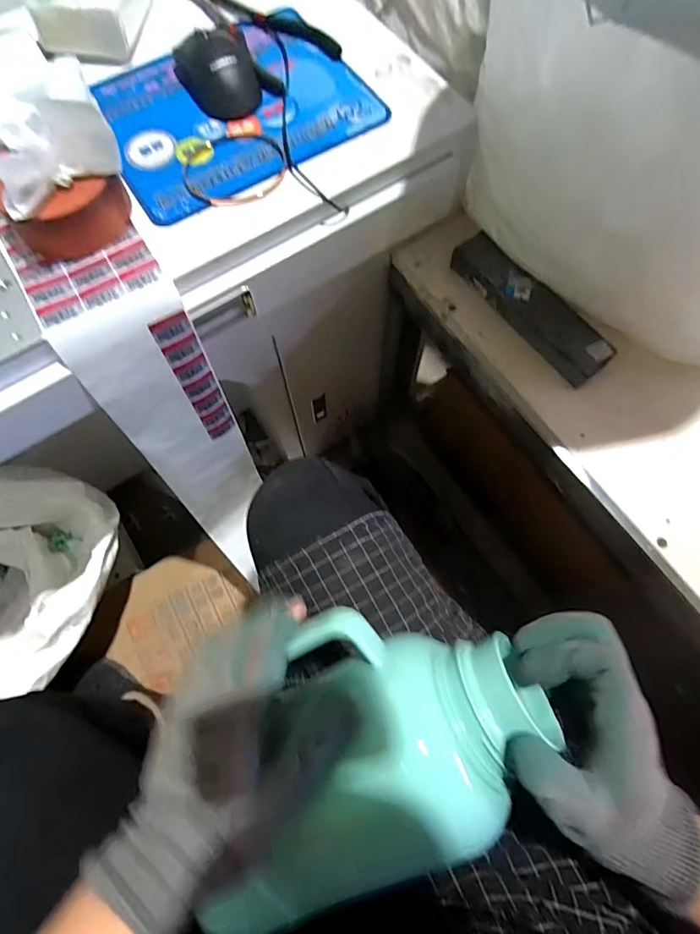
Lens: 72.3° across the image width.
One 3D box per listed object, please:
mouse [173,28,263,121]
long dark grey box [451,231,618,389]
[{"bbox_3d":[-0.132,-0.393,0.468,0.074,0.033,0.110,-15,72,-4],"label":"mouse"},{"bbox_3d":[0.194,-0.174,0.519,0.050,0.041,0.201,-36,75,-11],"label":"long dark grey box"}]

